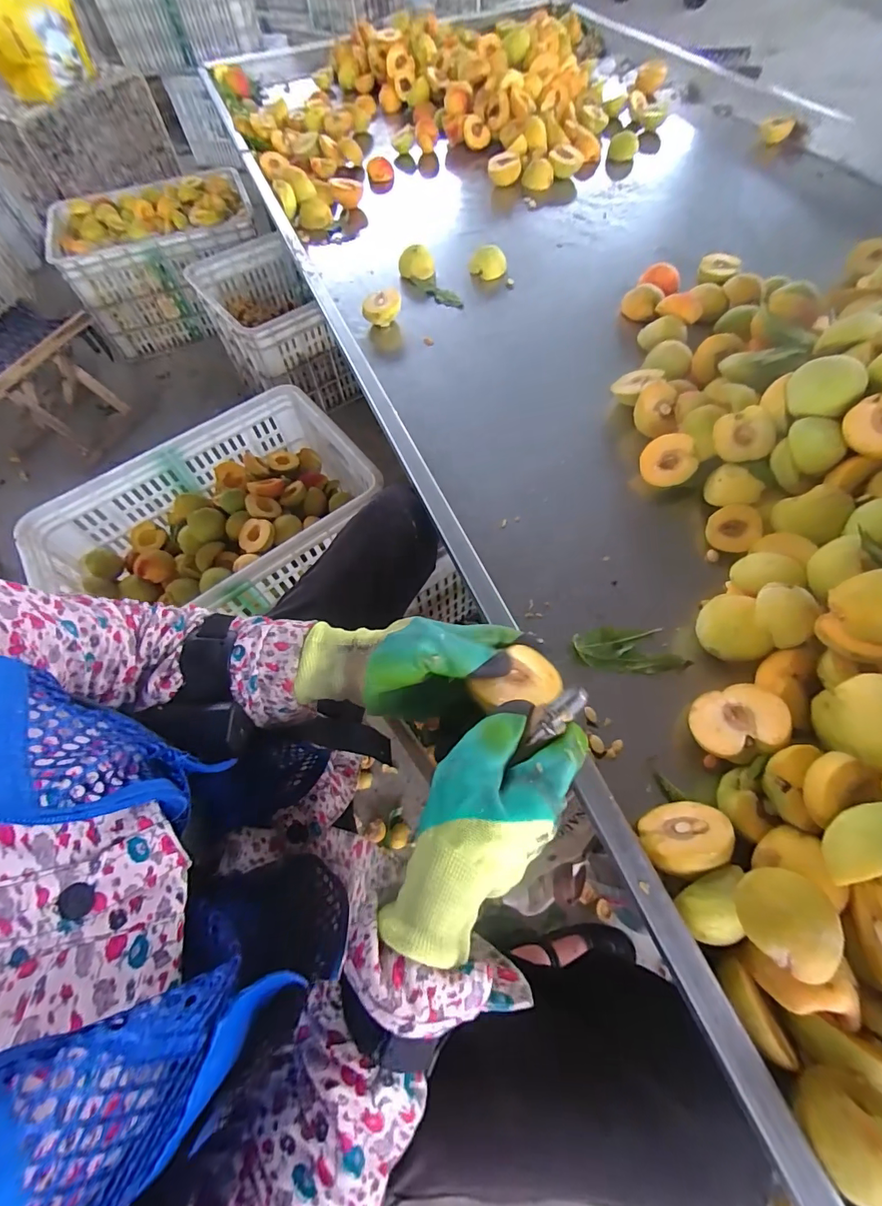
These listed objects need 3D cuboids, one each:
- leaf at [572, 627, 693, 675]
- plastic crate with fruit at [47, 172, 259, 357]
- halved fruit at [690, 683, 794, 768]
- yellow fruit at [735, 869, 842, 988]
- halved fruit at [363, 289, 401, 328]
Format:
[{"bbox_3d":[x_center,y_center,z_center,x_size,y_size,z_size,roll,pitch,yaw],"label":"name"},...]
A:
[{"bbox_3d":[0.186,0.047,0.439,0.103,0.011,0.045,1,62,3],"label":"leaf"},{"bbox_3d":[-0.786,-0.986,1.294,0.535,0.258,0.355,-18,63,-6],"label":"plastic crate with fruit"},{"bbox_3d":[0.254,0.105,0.376,0.070,0.033,0.062,-26,31,25],"label":"halved fruit"},{"bbox_3d":[0.217,0.198,0.280,0.048,0.039,0.057,19,66,12],"label":"yellow fruit"},{"bbox_3d":[-0.093,-0.463,0.695,0.061,0.027,0.056,-8,62,-1],"label":"halved fruit"}]

